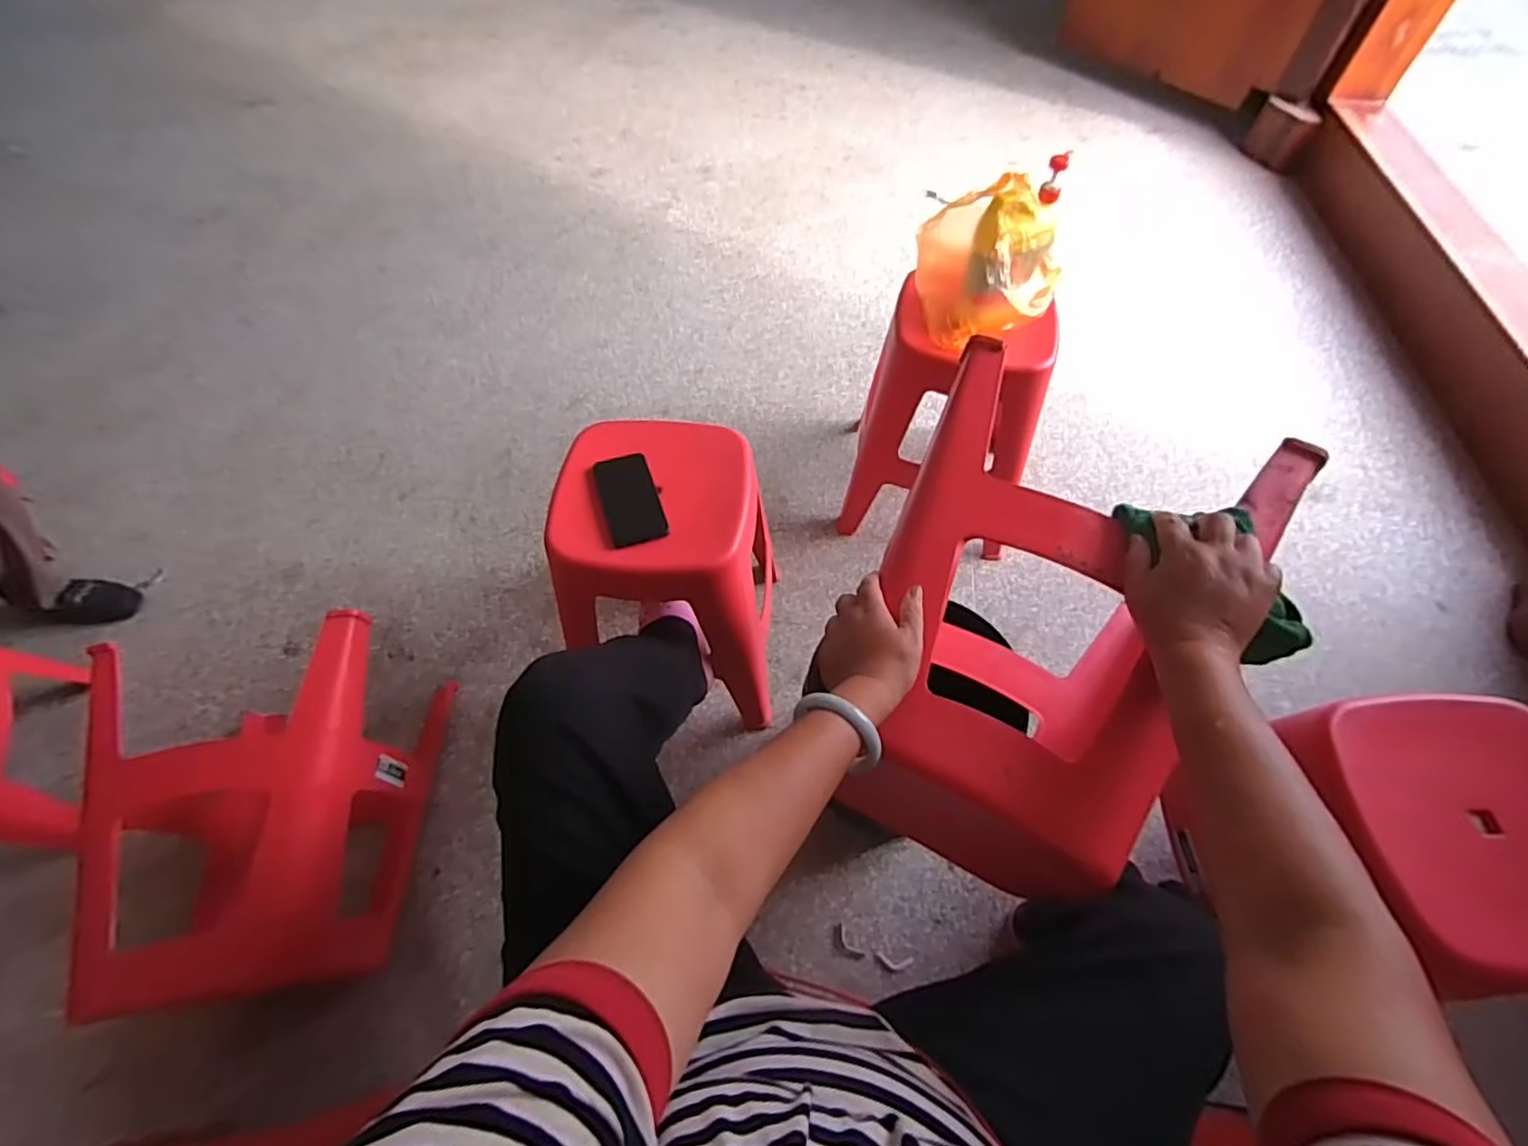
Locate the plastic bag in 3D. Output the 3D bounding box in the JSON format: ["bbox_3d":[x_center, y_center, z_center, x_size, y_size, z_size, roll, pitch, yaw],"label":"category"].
[{"bbox_3d":[0.368,-0.495,1.041,0.233,0.206,0.144,9,58,5],"label":"plastic bag"}]

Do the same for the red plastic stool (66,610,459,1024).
[{"bbox_3d":[-0.753,0.365,0.973,0.360,0.363,0.498,-1,58,-1],"label":"red plastic stool"}]

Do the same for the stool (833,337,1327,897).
[{"bbox_3d":[0.257,0.074,0.730,0.318,0.351,0.432,28,62,16],"label":"stool"}]

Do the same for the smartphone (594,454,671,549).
[{"bbox_3d":[-0.195,-0.110,0.934,0.078,0.008,0.164,-16,59,-10],"label":"smartphone"}]

